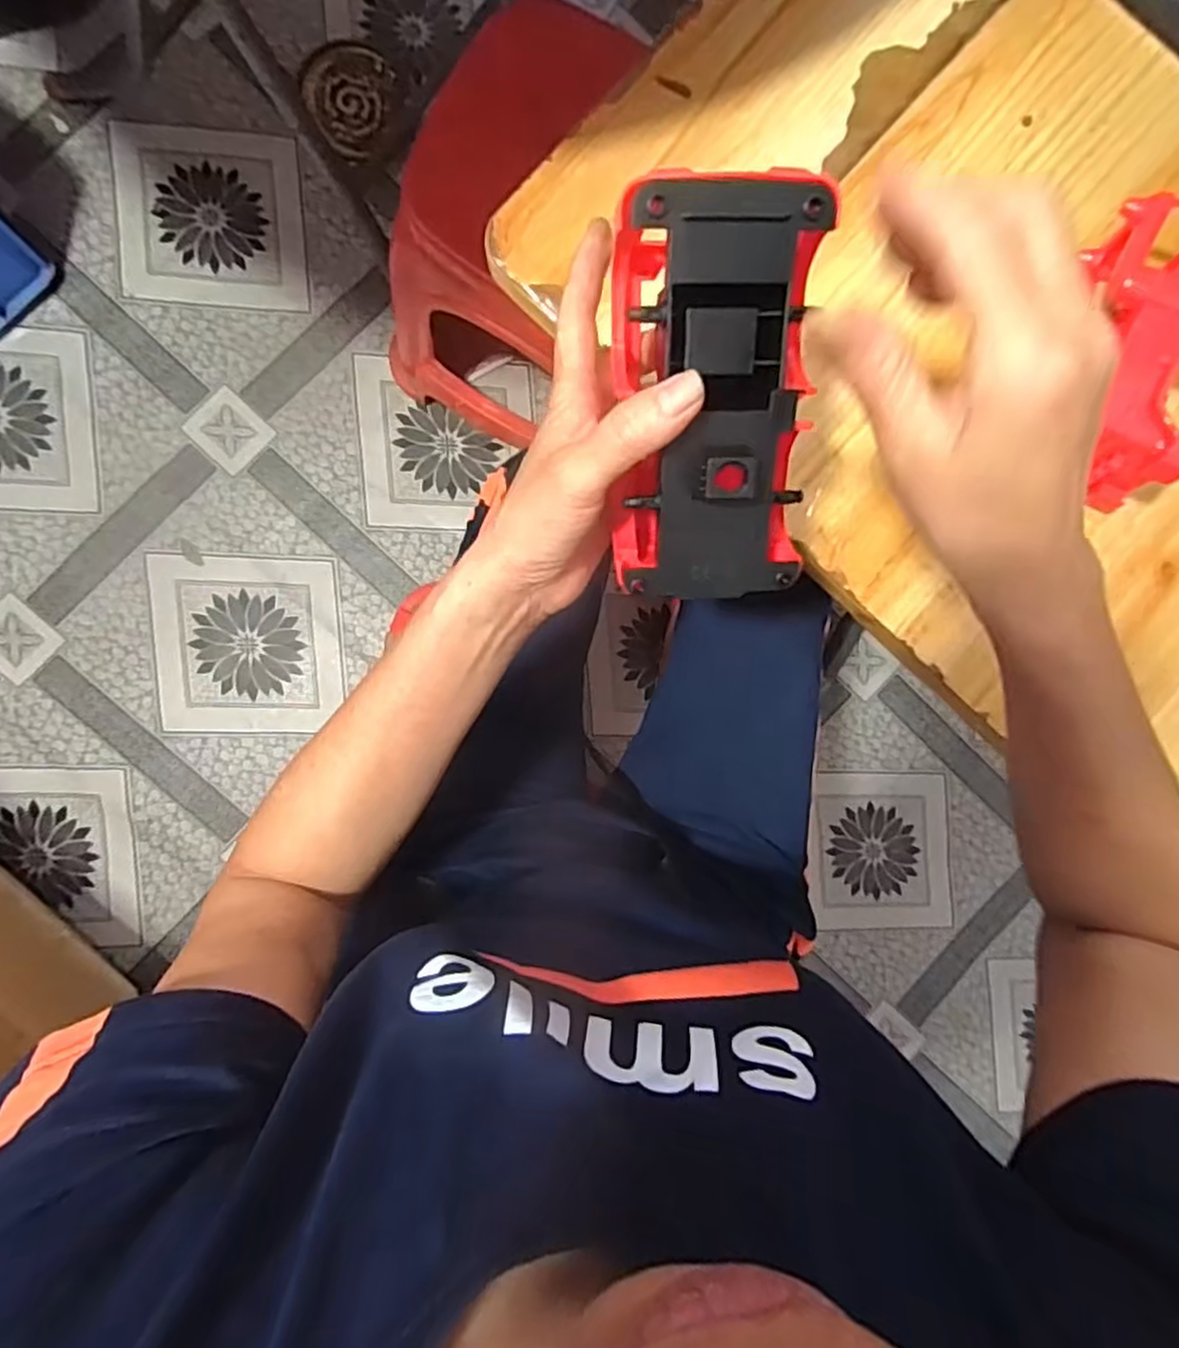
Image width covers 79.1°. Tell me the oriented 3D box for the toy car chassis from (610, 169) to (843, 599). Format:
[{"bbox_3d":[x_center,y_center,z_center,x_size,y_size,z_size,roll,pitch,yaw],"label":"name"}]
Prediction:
[{"bbox_3d":[0.050,-0.107,0.284,0.076,0.051,0.150,-3,113,-7],"label":"toy car chassis"}]

